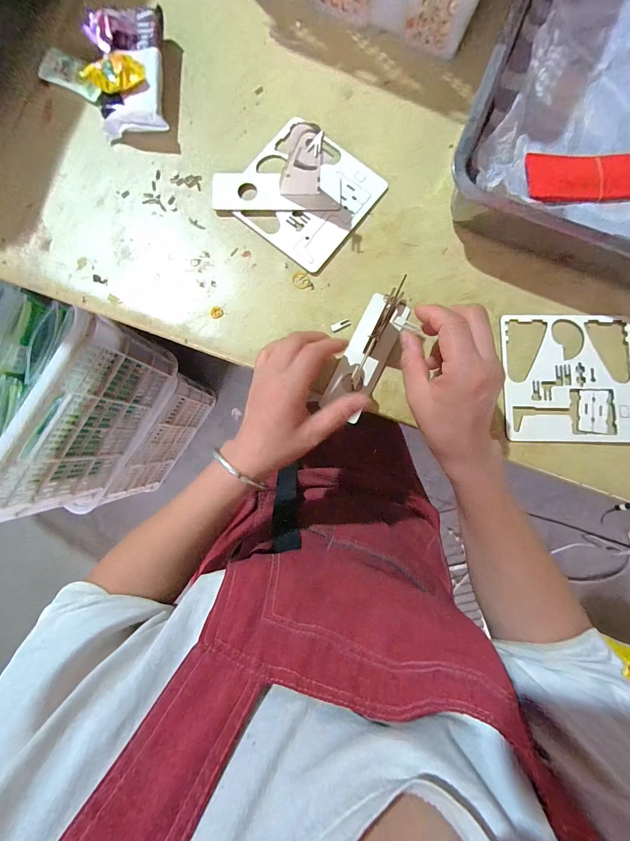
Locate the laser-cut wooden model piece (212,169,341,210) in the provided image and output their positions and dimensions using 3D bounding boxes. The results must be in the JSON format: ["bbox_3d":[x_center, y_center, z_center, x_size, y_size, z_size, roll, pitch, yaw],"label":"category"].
[{"bbox_3d":[-0.044,-0.263,0.363,0.146,0.005,0.046,-2,85,0],"label":"laser-cut wooden model piece"}]

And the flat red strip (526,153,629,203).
[{"bbox_3d":[0.316,-0.279,0.361,0.146,0.007,0.060,-4,85,-1],"label":"flat red strip"}]

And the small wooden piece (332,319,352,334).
[{"bbox_3d":[0.029,-0.107,0.356,0.023,0.005,0.008,-27,86,-2],"label":"small wooden piece"}]

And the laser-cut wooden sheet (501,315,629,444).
[{"bbox_3d":[0.280,-0.046,0.348,0.142,0.004,0.141,1,85,0],"label":"laser-cut wooden sheet"}]

